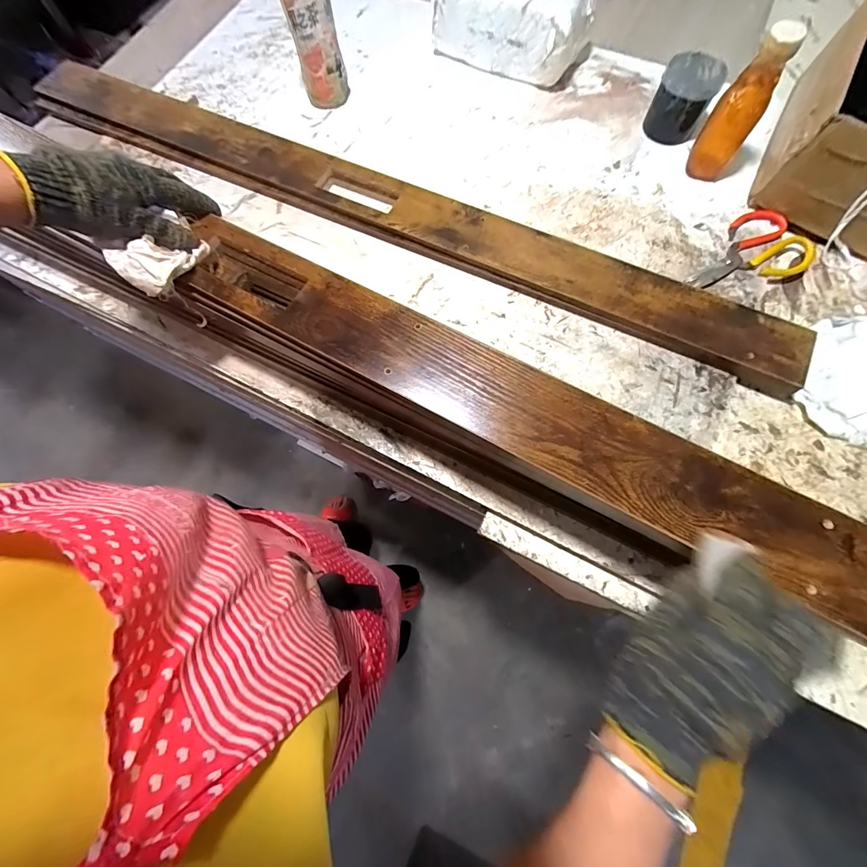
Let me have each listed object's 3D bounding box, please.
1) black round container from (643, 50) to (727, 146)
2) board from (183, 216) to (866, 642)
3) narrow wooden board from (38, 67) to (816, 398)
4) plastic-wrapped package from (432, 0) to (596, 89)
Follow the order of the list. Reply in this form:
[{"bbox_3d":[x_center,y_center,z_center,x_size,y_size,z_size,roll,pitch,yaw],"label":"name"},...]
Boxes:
[{"bbox_3d":[0.386,-0.517,0.578,0.085,0.081,0.088,33,77,10],"label":"black round container"},{"bbox_3d":[0.047,-0.030,0.354,0.692,0.030,0.086,28,76,10],"label":"board"},{"bbox_3d":[-0.118,-0.364,0.563,1.280,0.031,0.082,26,76,9],"label":"narrow wooden board"},{"bbox_3d":[0.127,-0.689,0.617,0.250,0.115,0.109,31,77,10],"label":"plastic-wrapped package"}]

